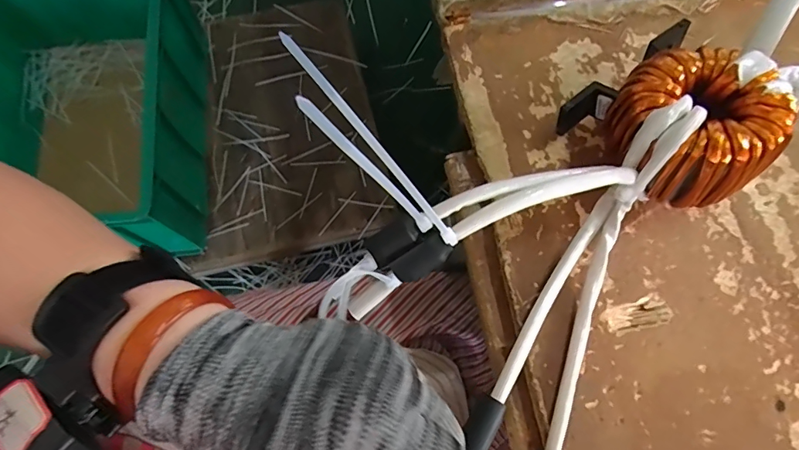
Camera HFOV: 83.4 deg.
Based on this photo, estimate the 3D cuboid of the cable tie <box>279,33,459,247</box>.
[{"bbox_3d":[-0.006,-0.029,0.193,0.006,0.004,0.122,-53,126,-15],"label":"cable tie"}]

